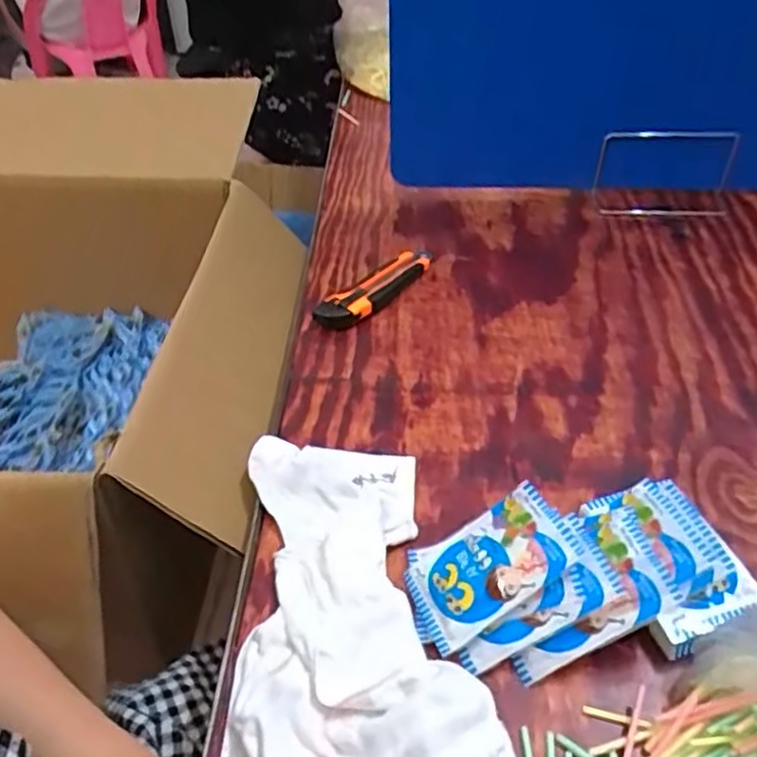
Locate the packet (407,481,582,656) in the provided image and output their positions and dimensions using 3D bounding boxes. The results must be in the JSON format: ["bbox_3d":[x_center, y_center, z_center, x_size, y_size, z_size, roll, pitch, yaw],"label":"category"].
[{"bbox_3d":[0.068,0.115,0.440,0.102,0.010,0.069,-34,41,4],"label":"packet"}]

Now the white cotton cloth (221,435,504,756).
[{"bbox_3d":[-0.015,0.138,0.436,0.140,0.028,0.260,-2,42,-2],"label":"white cotton cloth"}]

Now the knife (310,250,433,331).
[{"bbox_3d":[0.000,-0.094,0.697,0.041,0.023,0.153,27,49,27],"label":"knife"}]

